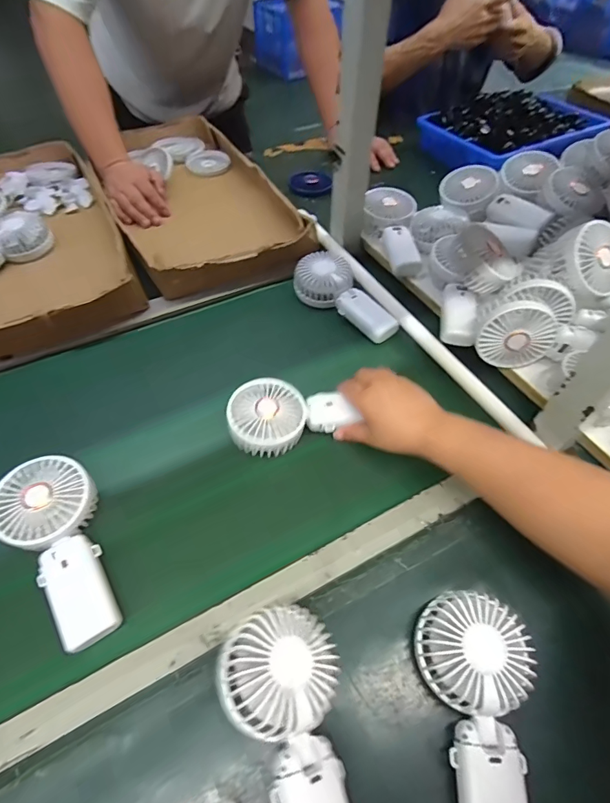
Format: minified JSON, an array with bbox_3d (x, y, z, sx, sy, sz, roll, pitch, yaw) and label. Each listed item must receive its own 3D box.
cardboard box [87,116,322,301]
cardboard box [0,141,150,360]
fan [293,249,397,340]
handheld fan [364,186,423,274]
[{"bbox_3d":[-0.195,-0.368,0.772,0.276,0.058,0.521,-23,57,-17],"label":"cardboard box"},{"bbox_3d":[-0.484,-0.277,0.698,0.306,0.055,0.546,-23,57,-17],"label":"cardboard box"},{"bbox_3d":[0.055,-0.157,0.630,0.088,0.041,0.186,-24,57,-18],"label":"fan"},{"bbox_3d":[0.146,-0.267,0.685,0.085,0.041,0.167,-9,68,-8],"label":"handheld fan"}]

